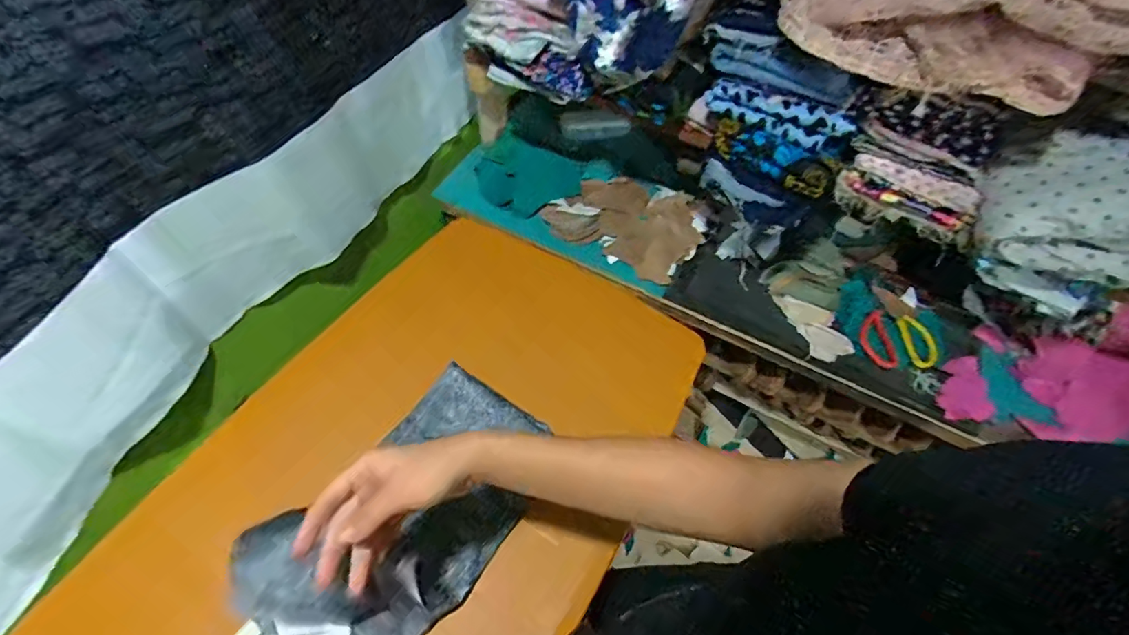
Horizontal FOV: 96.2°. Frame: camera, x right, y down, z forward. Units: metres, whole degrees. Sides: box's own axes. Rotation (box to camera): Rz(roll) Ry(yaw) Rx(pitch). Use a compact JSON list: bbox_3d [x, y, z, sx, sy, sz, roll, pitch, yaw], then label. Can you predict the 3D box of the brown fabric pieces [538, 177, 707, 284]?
[{"bbox_3d":[0.130,-0.203,1.016,0.280,0.034,0.212,28,58,14],"label":"brown fabric pieces"}]

